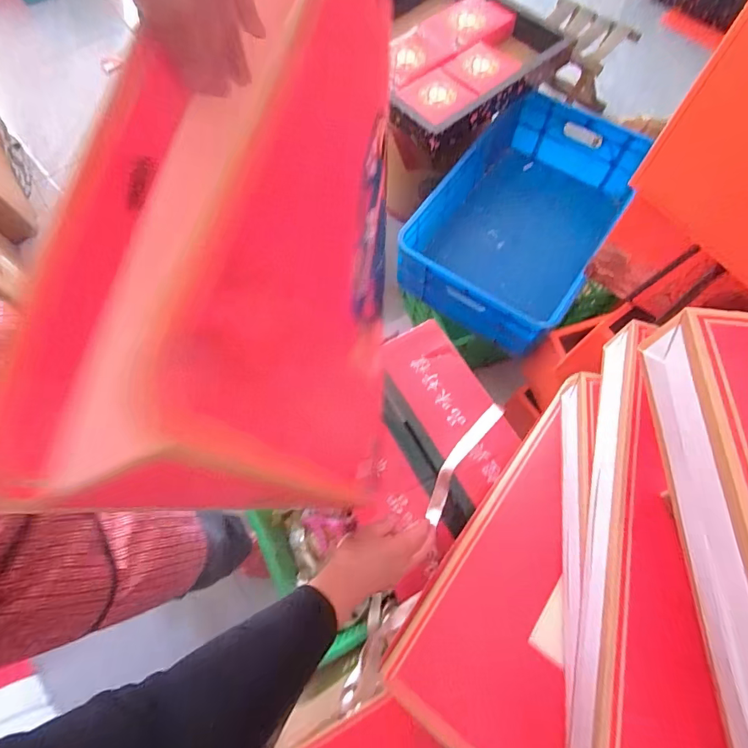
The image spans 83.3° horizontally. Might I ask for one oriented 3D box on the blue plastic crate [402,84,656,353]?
[{"bbox_3d":[0.314,-0.339,0.944,0.322,0.210,0.551,30,74,12],"label":"blue plastic crate"}]

